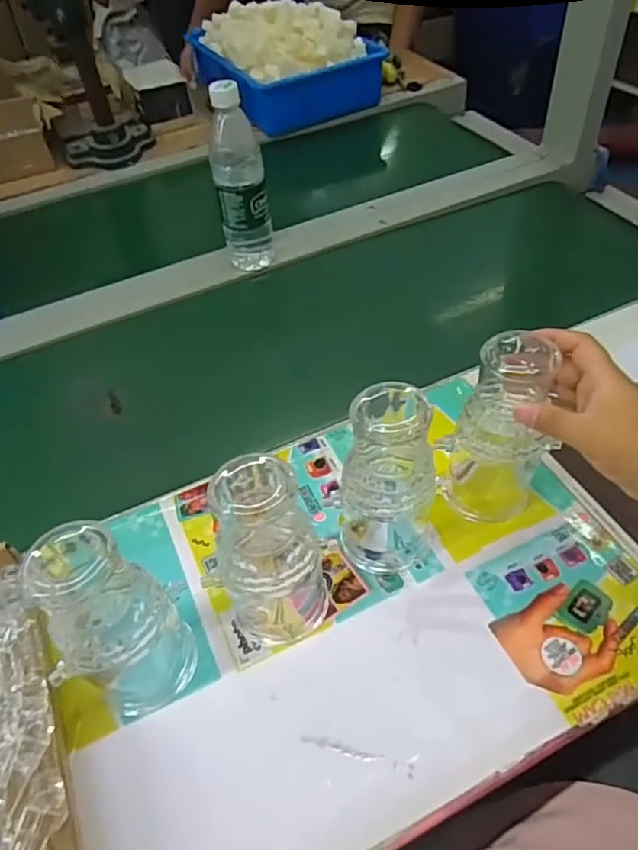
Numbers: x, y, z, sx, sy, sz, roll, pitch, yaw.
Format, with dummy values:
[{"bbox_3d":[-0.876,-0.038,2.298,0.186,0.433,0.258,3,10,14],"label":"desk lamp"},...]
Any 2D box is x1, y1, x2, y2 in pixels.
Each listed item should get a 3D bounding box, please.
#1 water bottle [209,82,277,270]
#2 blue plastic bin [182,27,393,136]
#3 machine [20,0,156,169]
[{"bbox_3d":[-0.096,-0.290,0.731,0.063,0.228,0.050,-8,49,-3],"label":"water bottle"},{"bbox_3d":[-0.076,-0.722,1.186,0.279,0.098,0.371,-23,52,-14],"label":"blue plastic bin"},{"bbox_3d":[-0.398,-0.607,0.969,0.156,0.349,0.123,-19,51,-11],"label":"machine"}]

